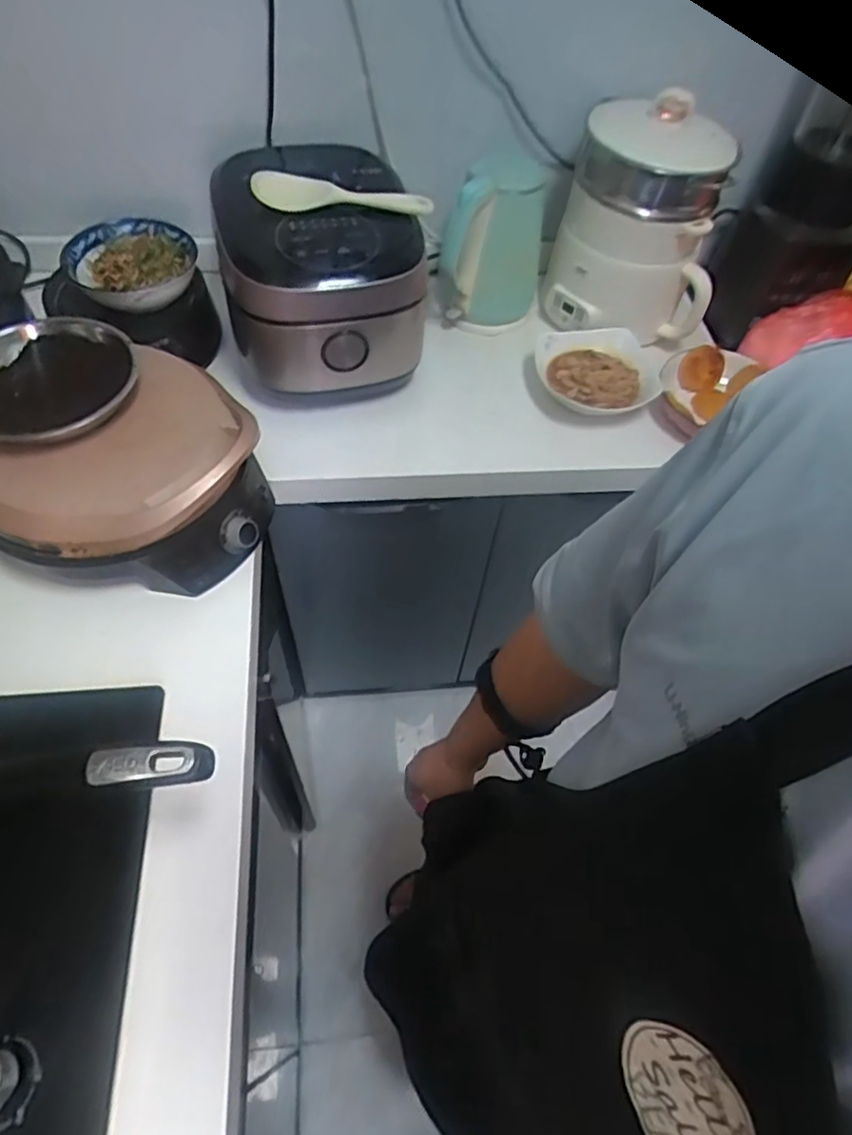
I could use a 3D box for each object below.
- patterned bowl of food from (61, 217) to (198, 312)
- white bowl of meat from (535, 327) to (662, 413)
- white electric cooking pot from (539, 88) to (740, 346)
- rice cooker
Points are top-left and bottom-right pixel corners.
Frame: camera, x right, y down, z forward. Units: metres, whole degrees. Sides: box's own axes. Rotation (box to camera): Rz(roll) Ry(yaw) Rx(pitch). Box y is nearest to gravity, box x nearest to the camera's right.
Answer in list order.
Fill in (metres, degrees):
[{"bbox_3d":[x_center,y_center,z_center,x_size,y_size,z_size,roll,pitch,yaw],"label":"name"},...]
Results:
[{"bbox_3d":[-0.396,-0.414,0.864,0.152,0.043,0.149,2,56,-3],"label":"patterned bowl of food"},{"bbox_3d":[0.253,-0.301,0.940,0.172,0.044,0.173,2,56,-3],"label":"white bowl of meat"},{"bbox_3d":[0.329,-0.523,0.952,0.236,0.271,0.228,2,56,-3],"label":"white electric cooking pot"},{"bbox_3d":[-0.139,-0.395,0.857,0.247,0.235,0.290,-10,58,-11],"label":"rice cooker"}]

